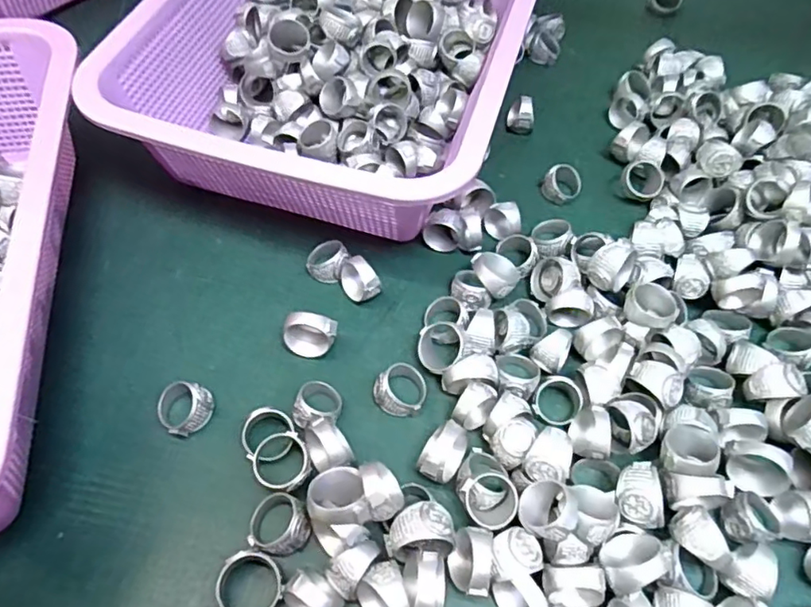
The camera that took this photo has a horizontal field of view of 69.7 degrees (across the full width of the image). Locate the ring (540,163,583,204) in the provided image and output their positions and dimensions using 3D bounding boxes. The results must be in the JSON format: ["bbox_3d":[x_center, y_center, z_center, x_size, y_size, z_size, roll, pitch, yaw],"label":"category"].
[{"bbox_3d":[0.104,-0.079,0.385,0.025,0.020,0.020,22,60,10],"label":"ring"}]

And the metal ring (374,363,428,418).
[{"bbox_3d":[-0.003,0.044,0.299,0.028,0.008,0.028,7,74,-25],"label":"metal ring"}]

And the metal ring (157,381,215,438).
[{"bbox_3d":[-0.111,0.051,0.292,0.024,0.018,0.025,1,59,-2],"label":"metal ring"}]

